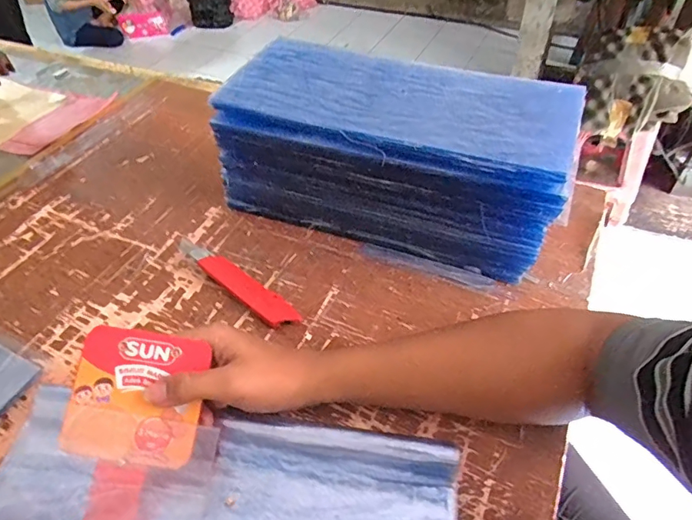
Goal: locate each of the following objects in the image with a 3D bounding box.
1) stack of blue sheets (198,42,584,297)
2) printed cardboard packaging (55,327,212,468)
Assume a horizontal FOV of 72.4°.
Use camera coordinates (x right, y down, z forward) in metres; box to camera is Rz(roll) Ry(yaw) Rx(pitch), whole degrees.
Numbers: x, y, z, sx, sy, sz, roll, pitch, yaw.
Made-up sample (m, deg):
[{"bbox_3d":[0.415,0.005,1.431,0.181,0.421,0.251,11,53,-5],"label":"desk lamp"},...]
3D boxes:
[{"bbox_3d":[0.053,-0.120,0.556,0.370,0.158,0.163,16,50,18],"label":"stack of blue sheets"},{"bbox_3d":[-0.165,0.107,0.375,0.097,0.005,0.098,11,76,-6],"label":"printed cardboard packaging"}]

